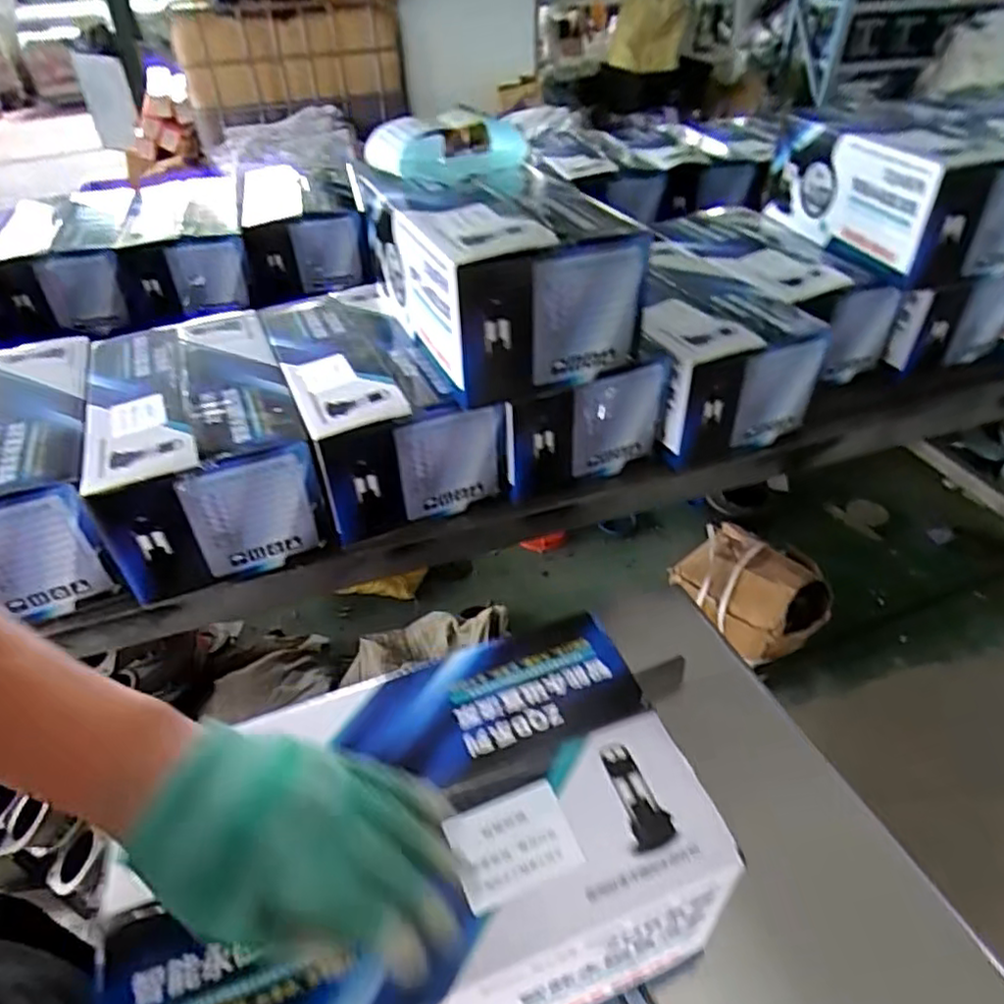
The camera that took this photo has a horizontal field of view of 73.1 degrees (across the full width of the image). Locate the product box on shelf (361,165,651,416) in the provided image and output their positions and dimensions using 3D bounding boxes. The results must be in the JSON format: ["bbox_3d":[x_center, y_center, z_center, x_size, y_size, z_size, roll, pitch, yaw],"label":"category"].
[{"bbox_3d":[-0.001,-0.296,0.872,0.234,0.170,0.315,-18,43,-17],"label":"product box on shelf"}]

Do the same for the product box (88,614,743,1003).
[{"bbox_3d":[-0.063,0.267,0.512,0.389,0.145,0.234,-15,42,-14],"label":"product box"}]

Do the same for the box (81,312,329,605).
[{"bbox_3d":[-0.394,-0.086,0.896,0.233,0.163,0.377,-17,43,-17],"label":"box"}]

